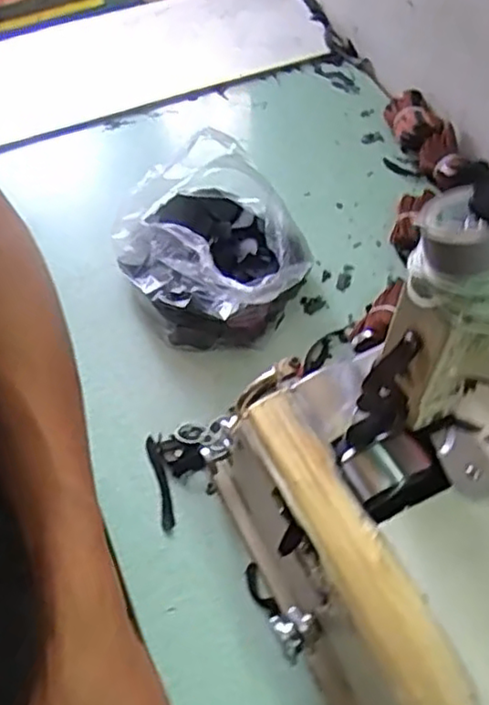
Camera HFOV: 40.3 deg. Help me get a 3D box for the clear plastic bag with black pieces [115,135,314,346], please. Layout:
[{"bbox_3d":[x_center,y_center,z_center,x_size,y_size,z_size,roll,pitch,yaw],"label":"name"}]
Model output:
[{"bbox_3d":[-0.034,-0.114,0.695,0.196,0.115,0.199,2,56,2],"label":"clear plastic bag with black pieces"}]

